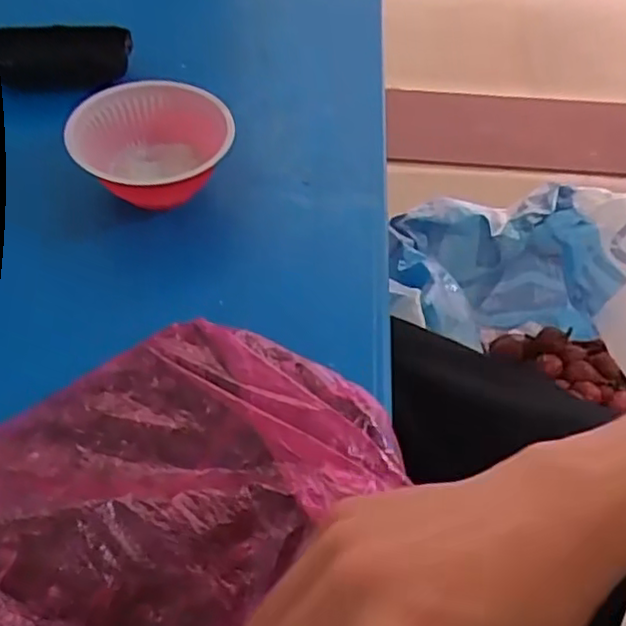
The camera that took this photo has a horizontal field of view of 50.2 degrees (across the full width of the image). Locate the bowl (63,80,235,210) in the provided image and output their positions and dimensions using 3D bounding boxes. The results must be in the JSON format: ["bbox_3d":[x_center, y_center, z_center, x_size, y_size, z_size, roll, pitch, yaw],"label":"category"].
[{"bbox_3d":[-0.100,-0.102,0.416,0.087,0.047,0.090,2,51,-3],"label":"bowl"}]

